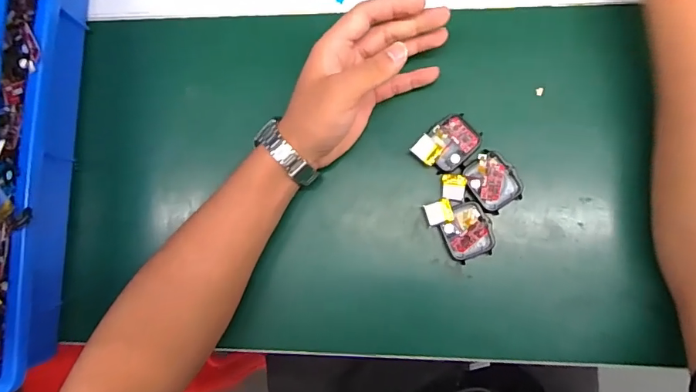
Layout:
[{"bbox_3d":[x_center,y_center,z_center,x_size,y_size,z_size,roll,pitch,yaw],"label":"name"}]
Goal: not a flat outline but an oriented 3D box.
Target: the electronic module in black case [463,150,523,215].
[{"bbox_3d":[0.117,-0.012,0.358,0.038,0.014,0.045,-43,82,0],"label":"electronic module in black case"}]

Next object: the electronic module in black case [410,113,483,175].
[{"bbox_3d":[0.083,-0.043,0.366,0.052,0.012,0.037,-43,82,0],"label":"electronic module in black case"}]

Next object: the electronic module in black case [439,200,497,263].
[{"bbox_3d":[0.097,0.029,0.361,0.038,0.009,0.046,-20,82,3],"label":"electronic module in black case"}]

